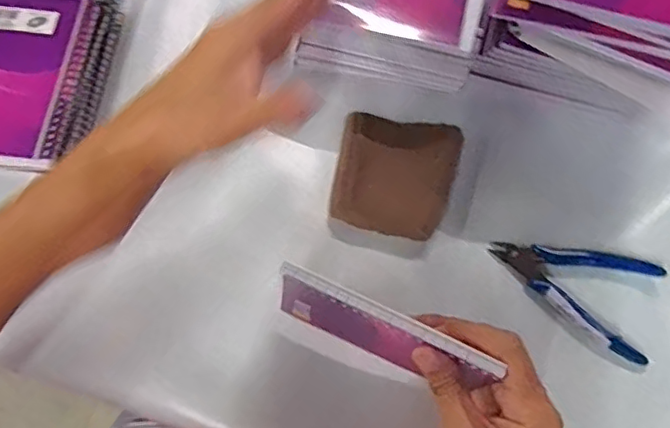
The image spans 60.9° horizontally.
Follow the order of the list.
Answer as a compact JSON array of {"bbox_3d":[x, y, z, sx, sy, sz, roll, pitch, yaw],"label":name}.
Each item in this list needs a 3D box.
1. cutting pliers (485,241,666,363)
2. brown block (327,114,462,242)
[{"bbox_3d":[0.172,0.046,0.406,0.118,0.011,0.068,28,72,10],"label":"cutting pliers"},{"bbox_3d":[0.044,-0.027,0.423,0.084,0.021,0.087,13,70,4],"label":"brown block"}]

